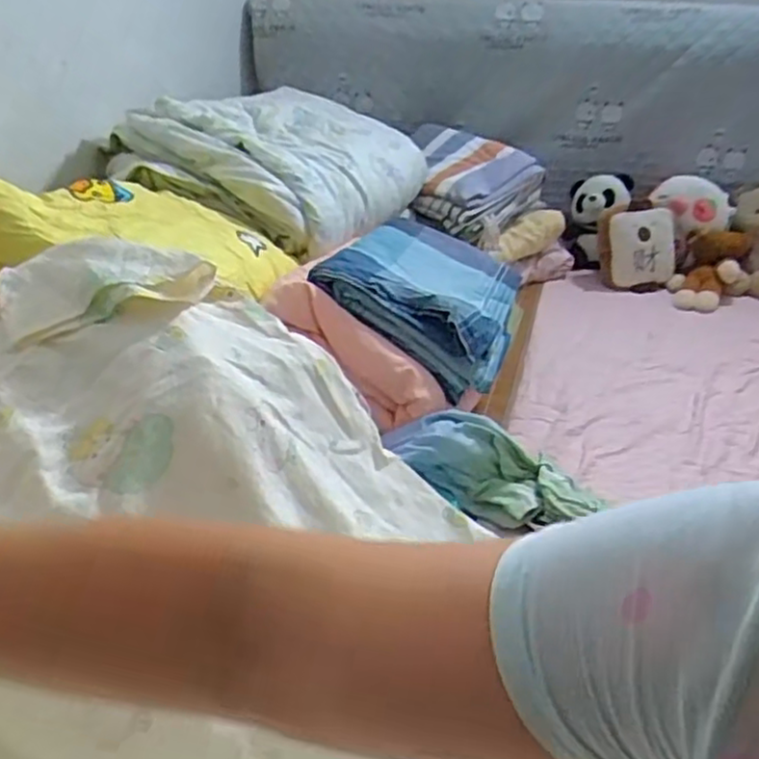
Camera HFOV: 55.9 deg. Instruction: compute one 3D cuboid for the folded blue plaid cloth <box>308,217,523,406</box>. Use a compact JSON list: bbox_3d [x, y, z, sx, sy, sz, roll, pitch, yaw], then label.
[{"bbox_3d":[0.092,-0.154,1.112,0.282,0.079,0.416,32,32,1],"label":"folded blue plaid cloth"}]

